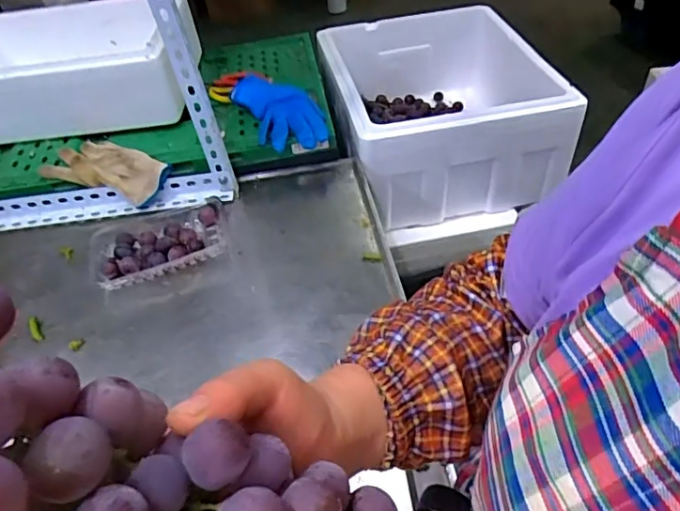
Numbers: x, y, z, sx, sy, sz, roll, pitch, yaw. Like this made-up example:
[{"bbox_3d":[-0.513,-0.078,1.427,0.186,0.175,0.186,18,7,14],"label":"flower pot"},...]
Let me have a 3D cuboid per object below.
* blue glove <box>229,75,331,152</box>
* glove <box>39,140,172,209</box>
[{"bbox_3d":[-0.094,-0.233,0.838,0.105,0.038,0.183,-25,49,-15],"label":"blue glove"},{"bbox_3d":[-0.356,-0.123,0.818,0.190,0.061,0.102,18,52,22],"label":"glove"}]

